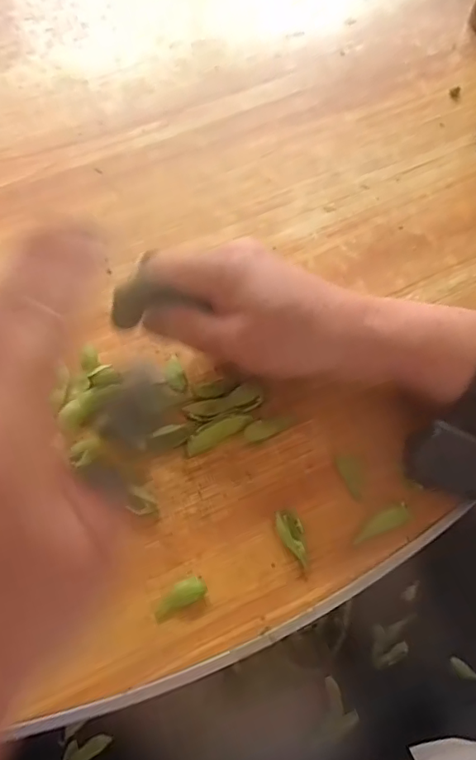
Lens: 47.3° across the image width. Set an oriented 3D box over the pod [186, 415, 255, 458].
[{"bbox_3d":[-0.012,0.030,0.316,0.041,0.006,0.011,-26,71,-13],"label":"pod"}]

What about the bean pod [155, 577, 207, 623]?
[{"bbox_3d":[-0.031,0.114,0.283,0.029,0.005,0.012,-34,73,-1],"label":"bean pod"}]

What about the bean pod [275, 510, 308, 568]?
[{"bbox_3d":[0.030,0.085,0.295,0.013,0.009,0.031,-20,70,-11],"label":"bean pod"}]

